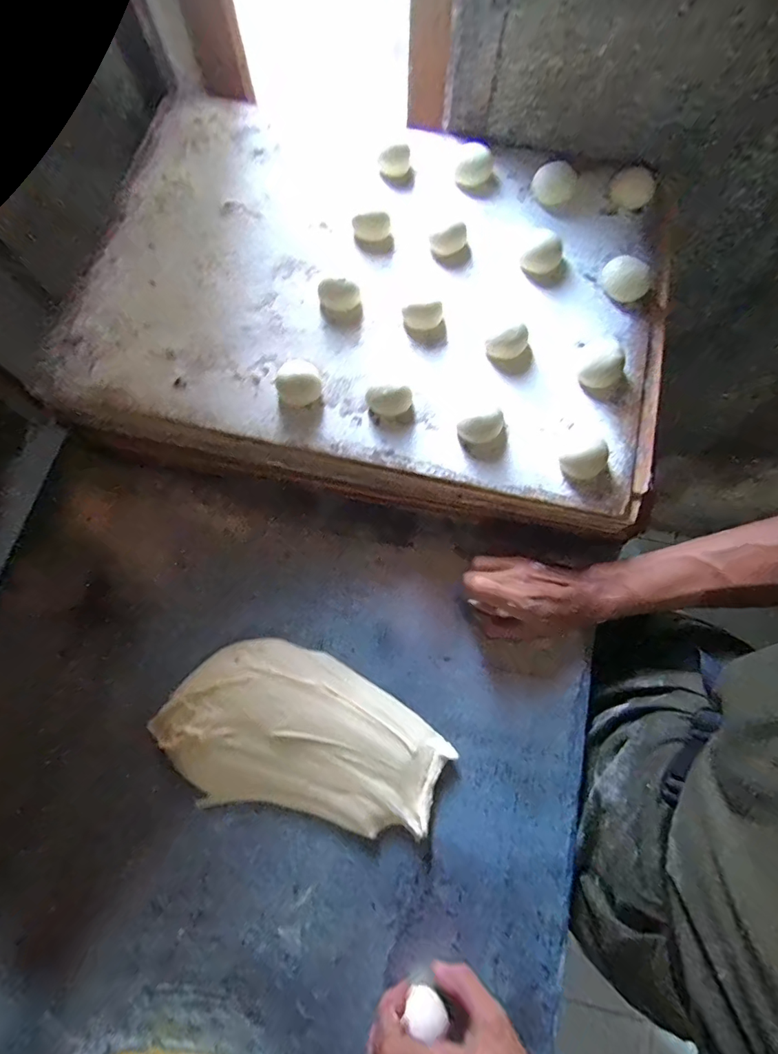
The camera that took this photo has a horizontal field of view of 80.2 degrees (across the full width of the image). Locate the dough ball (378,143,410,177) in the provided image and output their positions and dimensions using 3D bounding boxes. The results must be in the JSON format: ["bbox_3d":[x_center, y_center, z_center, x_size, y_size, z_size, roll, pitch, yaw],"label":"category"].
[{"bbox_3d":[0.006,-0.415,0.525,0.034,0.017,0.030,0,74,0],"label":"dough ball"}]

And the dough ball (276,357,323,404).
[{"bbox_3d":[-0.086,-0.138,0.442,0.041,0.022,0.043,0,74,0],"label":"dough ball"}]

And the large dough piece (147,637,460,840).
[{"bbox_3d":[-0.080,0.195,0.438,0.259,0.024,0.141,14,75,4],"label":"large dough piece"}]

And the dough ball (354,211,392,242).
[{"bbox_3d":[-0.017,-0.316,0.499,0.042,0.024,0.037,-5,74,-1],"label":"dough ball"}]

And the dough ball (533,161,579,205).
[{"bbox_3d":[0.185,-0.385,0.514,0.046,0.021,0.046,0,74,0],"label":"dough ball"}]

